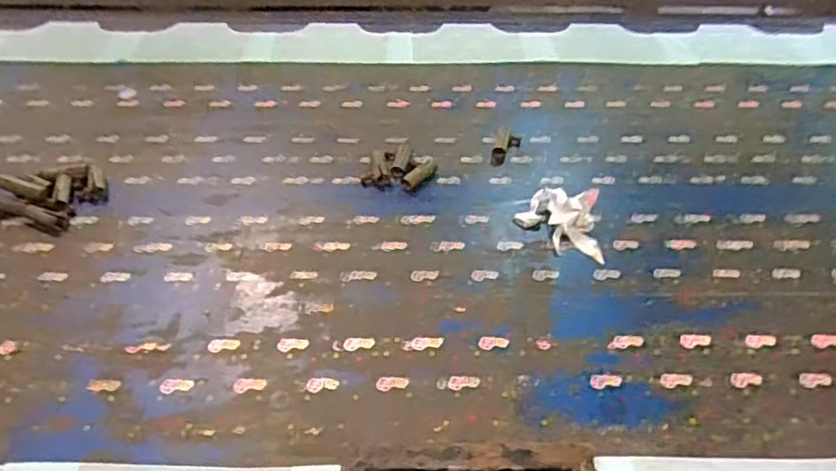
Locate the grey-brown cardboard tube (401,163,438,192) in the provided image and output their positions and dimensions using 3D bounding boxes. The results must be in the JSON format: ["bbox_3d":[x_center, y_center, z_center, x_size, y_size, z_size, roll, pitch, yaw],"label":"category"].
[{"bbox_3d":[0.004,-0.085,0.844,0.061,0.016,0.020,-32,55,-29],"label":"grey-brown cardboard tube"}]

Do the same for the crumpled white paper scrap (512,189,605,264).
[{"bbox_3d":[0.194,-0.029,0.781,0.114,0.034,0.106,14,47,11],"label":"crumpled white paper scrap"}]

